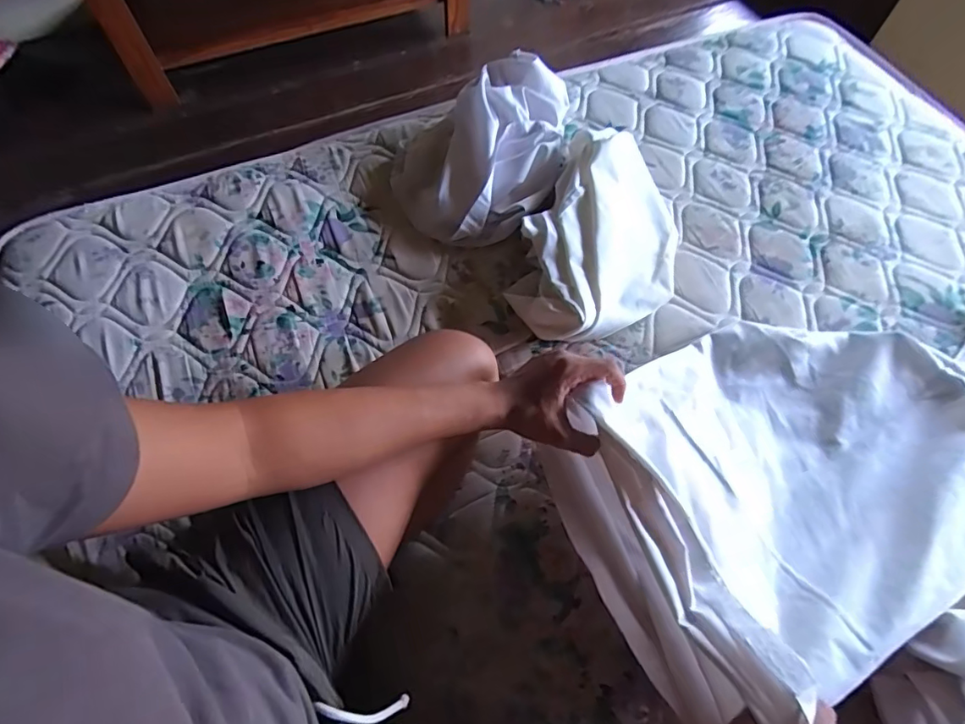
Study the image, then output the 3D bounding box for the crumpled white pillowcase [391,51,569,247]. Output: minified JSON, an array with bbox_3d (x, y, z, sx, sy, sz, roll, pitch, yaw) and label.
[{"bbox_3d":[0.000,-0.346,0.835,0.243,0.116,0.315,24,63,11],"label":"crumpled white pillowcase"}]

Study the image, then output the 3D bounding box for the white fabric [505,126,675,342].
[{"bbox_3d":[0.180,-0.191,0.772,0.215,0.083,0.384,15,61,6],"label":"white fabric"}]

